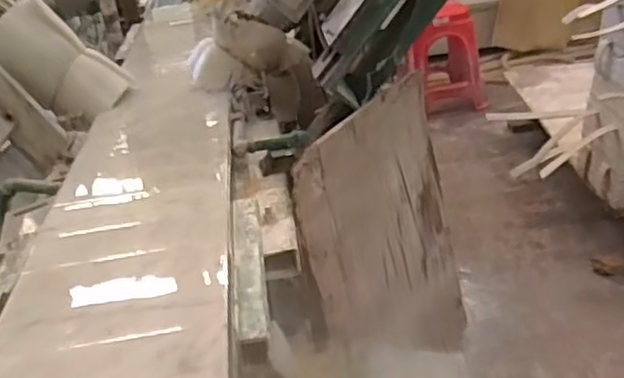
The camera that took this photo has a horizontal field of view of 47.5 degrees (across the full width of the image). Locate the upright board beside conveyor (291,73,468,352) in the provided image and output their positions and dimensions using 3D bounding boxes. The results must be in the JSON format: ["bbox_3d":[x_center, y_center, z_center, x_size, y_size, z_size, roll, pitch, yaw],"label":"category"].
[{"bbox_3d":[0.174,0.131,1.590,0.022,0.682,0.527,3,23,40],"label":"upright board beside conveyor"}]

